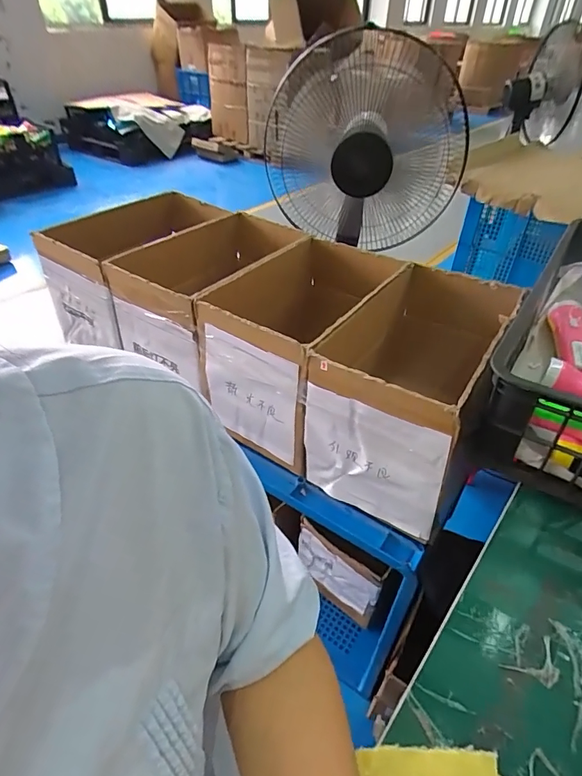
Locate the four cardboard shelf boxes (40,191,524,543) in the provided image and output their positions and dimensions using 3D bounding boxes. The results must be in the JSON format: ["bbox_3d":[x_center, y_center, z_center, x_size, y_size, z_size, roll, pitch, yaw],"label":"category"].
[{"bbox_3d":[-0.070,-0.127,0.884,0.886,0.271,0.374,24,46,25],"label":"four cardboard shelf boxes"}]

